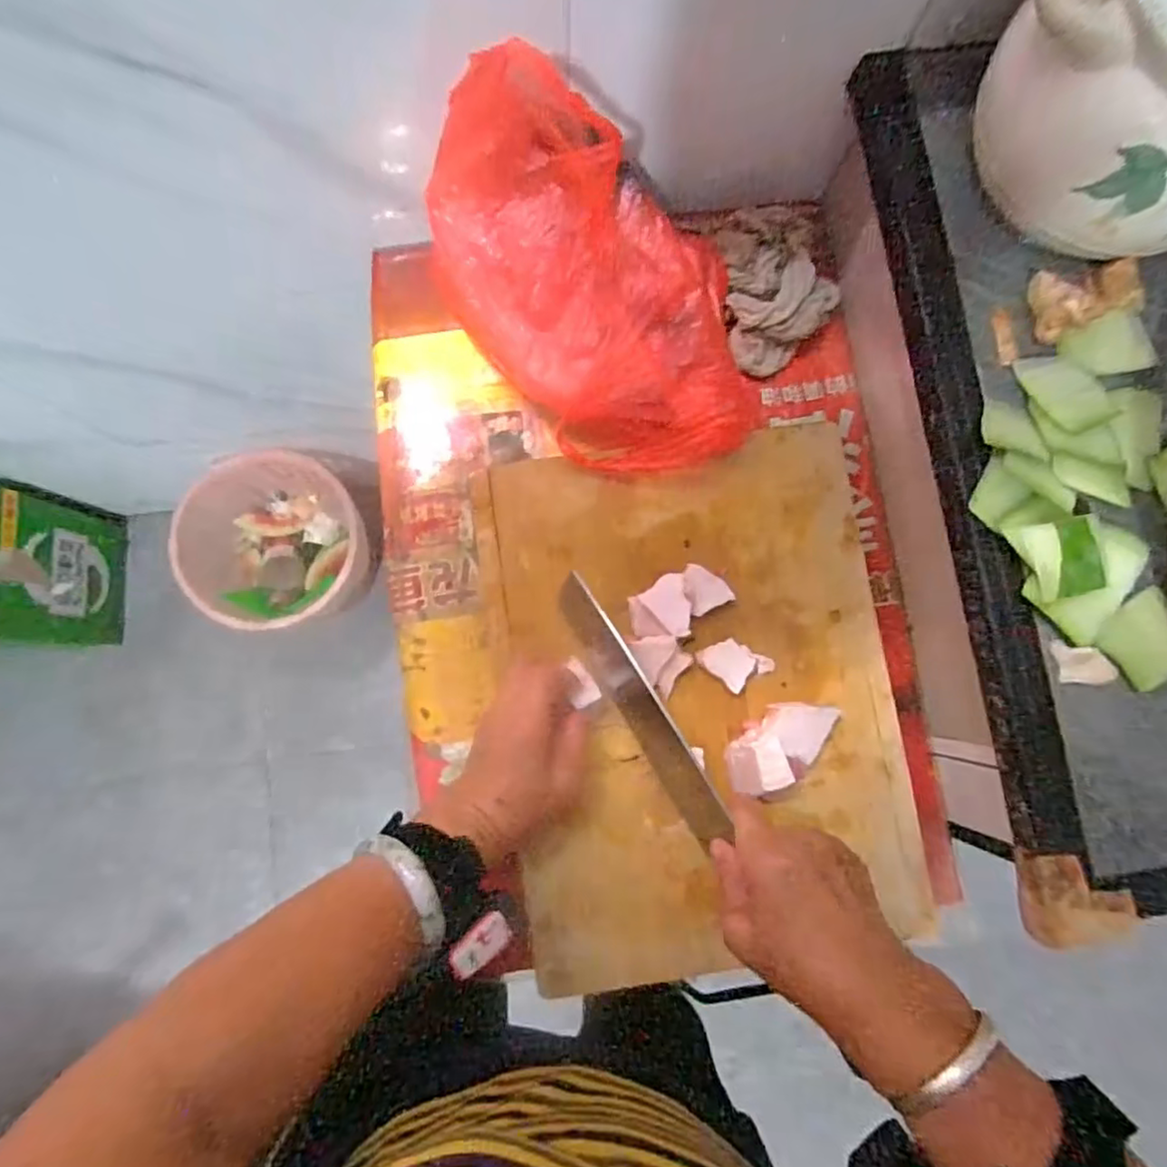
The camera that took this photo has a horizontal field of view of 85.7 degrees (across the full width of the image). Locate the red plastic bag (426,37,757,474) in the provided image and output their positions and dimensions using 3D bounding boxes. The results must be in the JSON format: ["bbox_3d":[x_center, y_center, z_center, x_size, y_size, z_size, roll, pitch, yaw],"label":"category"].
[{"bbox_3d":[0.020,-0.191,0.413,0.199,0.176,0.197,-16,83,-4],"label":"red plastic bag"}]

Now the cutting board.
[{"bbox_3d":[0.090,0.085,0.470,0.288,0.036,0.388,-7,84,-1],"label":"cutting board"}]

